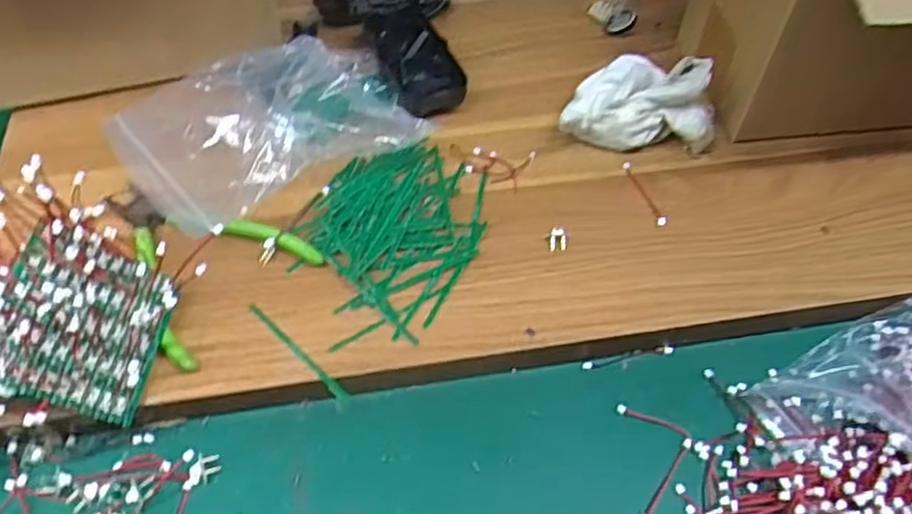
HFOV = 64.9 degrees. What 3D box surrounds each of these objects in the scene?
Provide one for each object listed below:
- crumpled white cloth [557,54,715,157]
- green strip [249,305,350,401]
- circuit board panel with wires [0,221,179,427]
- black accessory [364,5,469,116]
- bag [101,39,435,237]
[{"bbox_3d":[0.128,-0.116,0.511,0.118,0.060,0.074,-1,55,-3],"label":"crumpled white cloth"},{"bbox_3d":[-0.093,0.053,0.416,0.079,0.004,0.007,36,60,23],"label":"green strip"},{"bbox_3d":[-0.196,0.035,0.381,0.081,0.013,0.083,30,61,-29],"label":"circuit board panel with wires"},{"bbox_3d":[-0.032,-0.152,0.552,0.050,0.029,0.112,-17,55,-14],"label":"black accessory"},{"bbox_3d":[-0.133,-0.109,0.494,0.194,0.042,0.161,-32,60,-23],"label":"bag"}]

